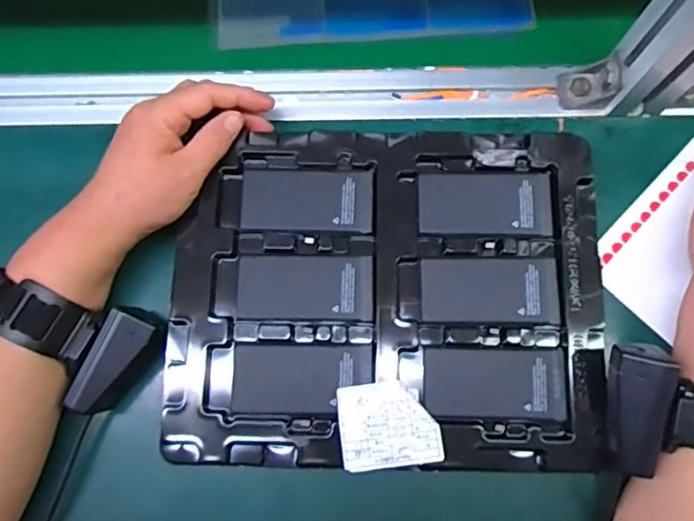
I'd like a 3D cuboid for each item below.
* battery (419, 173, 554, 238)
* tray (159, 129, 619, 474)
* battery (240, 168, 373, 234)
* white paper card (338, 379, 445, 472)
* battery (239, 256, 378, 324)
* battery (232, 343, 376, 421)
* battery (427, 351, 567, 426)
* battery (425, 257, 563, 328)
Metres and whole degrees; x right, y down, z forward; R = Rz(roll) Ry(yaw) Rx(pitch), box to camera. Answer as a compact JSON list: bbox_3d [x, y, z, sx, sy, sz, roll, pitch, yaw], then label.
[{"bbox_3d":[0.093,-0.037,0.380,0.086,0.004,0.042,1,77,1],"label":"battery"},{"bbox_3d":[0.025,0.020,0.368,0.269,0.013,0.215,1,77,1],"label":"tray"},{"bbox_3d":[-0.027,-0.041,0.383,0.086,0.004,0.043,2,77,1],"label":"battery"},{"bbox_3d":[0.026,0.100,0.349,0.059,0.005,0.050,-6,77,-1],"label":"white paper card"},{"bbox_3d":[-0.027,0.018,0.372,0.088,0.004,0.042,1,77,1],"label":"battery"},{"bbox_3d":[-0.028,0.076,0.358,0.087,0.005,0.046,0,77,1],"label":"battery"},{"bbox_3d":[0.093,0.078,0.356,0.087,0.004,0.042,2,77,1],"label":"battery"},{"bbox_3d":[0.093,0.020,0.369,0.086,0.005,0.043,1,77,1],"label":"battery"}]

